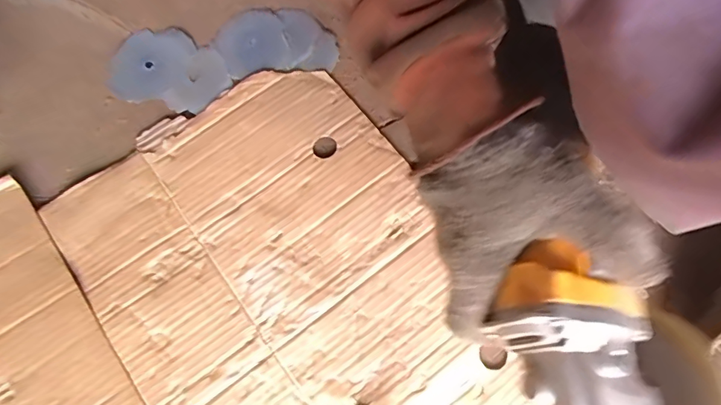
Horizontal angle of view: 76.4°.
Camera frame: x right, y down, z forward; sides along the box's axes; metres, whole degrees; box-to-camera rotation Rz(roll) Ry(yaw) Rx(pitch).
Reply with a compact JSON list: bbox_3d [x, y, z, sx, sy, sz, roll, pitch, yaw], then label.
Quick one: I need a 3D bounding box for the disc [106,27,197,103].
[{"bbox_3d":[-0.245,-0.163,0.532,0.090,0.011,0.099,-1,74,4],"label":"disc"}]

